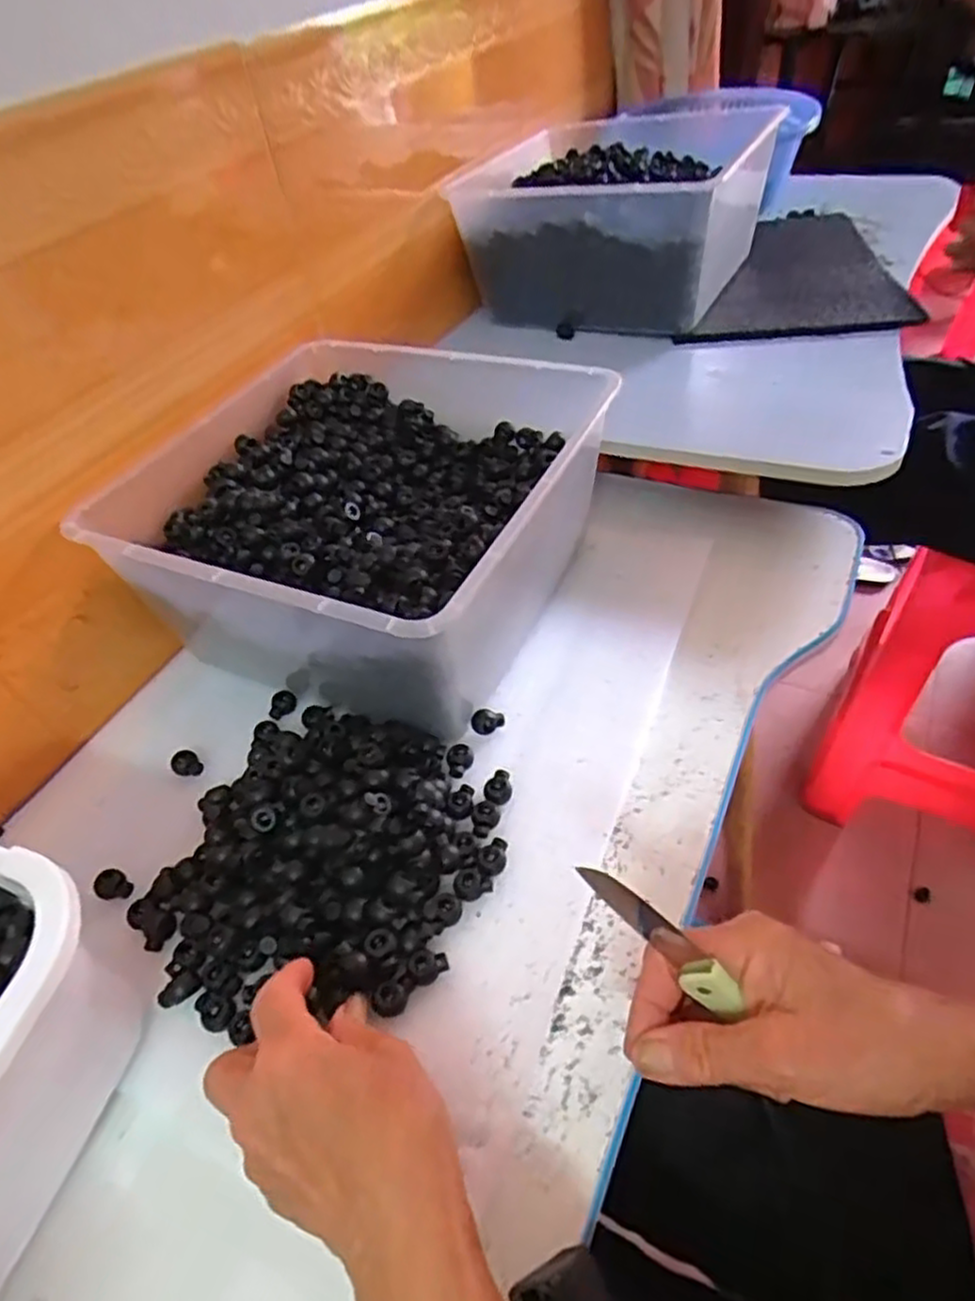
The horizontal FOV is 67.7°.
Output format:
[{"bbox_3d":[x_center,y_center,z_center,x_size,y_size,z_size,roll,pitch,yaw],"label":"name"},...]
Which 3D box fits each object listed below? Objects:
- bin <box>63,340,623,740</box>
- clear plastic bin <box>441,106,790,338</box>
[{"bbox_3d":[-0.091,-0.098,0.561,0.302,0.140,0.314,12,49,19],"label":"bin"},{"bbox_3d":[0.158,-0.531,0.869,0.281,0.141,0.384,12,49,18],"label":"clear plastic bin"}]

